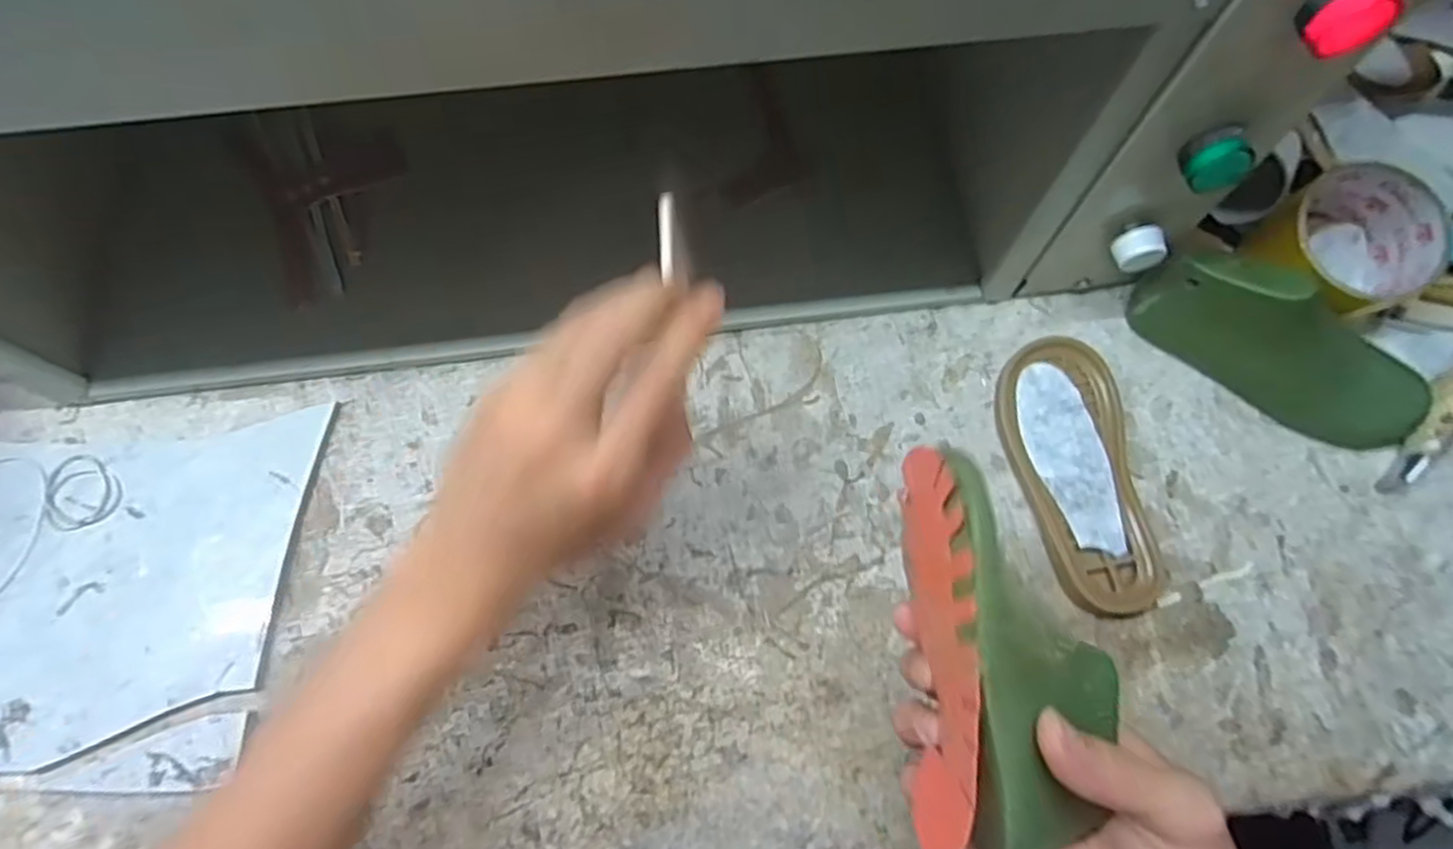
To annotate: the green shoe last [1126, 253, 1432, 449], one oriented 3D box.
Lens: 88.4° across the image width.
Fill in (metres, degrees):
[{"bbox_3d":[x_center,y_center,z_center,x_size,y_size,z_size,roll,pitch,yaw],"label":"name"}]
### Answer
[{"bbox_3d":[0.324,-0.046,0.431,0.164,0.066,0.049,25,72,7],"label":"green shoe last"}]

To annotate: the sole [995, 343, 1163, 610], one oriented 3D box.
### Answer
[{"bbox_3d":[0.199,0.027,0.429,0.066,0.016,0.157,-4,71,-2],"label":"sole"}]

